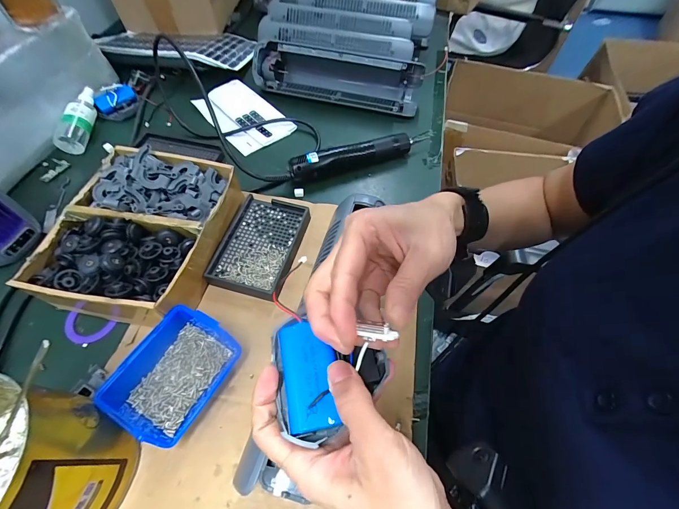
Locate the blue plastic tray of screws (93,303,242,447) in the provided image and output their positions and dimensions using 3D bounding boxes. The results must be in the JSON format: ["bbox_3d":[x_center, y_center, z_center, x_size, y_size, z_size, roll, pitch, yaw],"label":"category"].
[{"bbox_3d":[-0.161,0.117,0.319,0.081,0.046,0.110,27,61,16],"label":"blue plastic tray of screws"}]

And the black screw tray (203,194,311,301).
[{"bbox_3d":[-0.102,-0.012,0.422,0.092,0.027,0.137,12,58,7],"label":"black screw tray"}]

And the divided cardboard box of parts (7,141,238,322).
[{"bbox_3d":[-0.238,-0.028,0.387,0.173,0.066,0.216,9,58,6],"label":"divided cardboard box of parts"}]

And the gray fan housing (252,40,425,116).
[{"bbox_3d":[-0.004,-0.327,0.598,0.306,0.074,0.068,13,58,8],"label":"gray fan housing"}]

